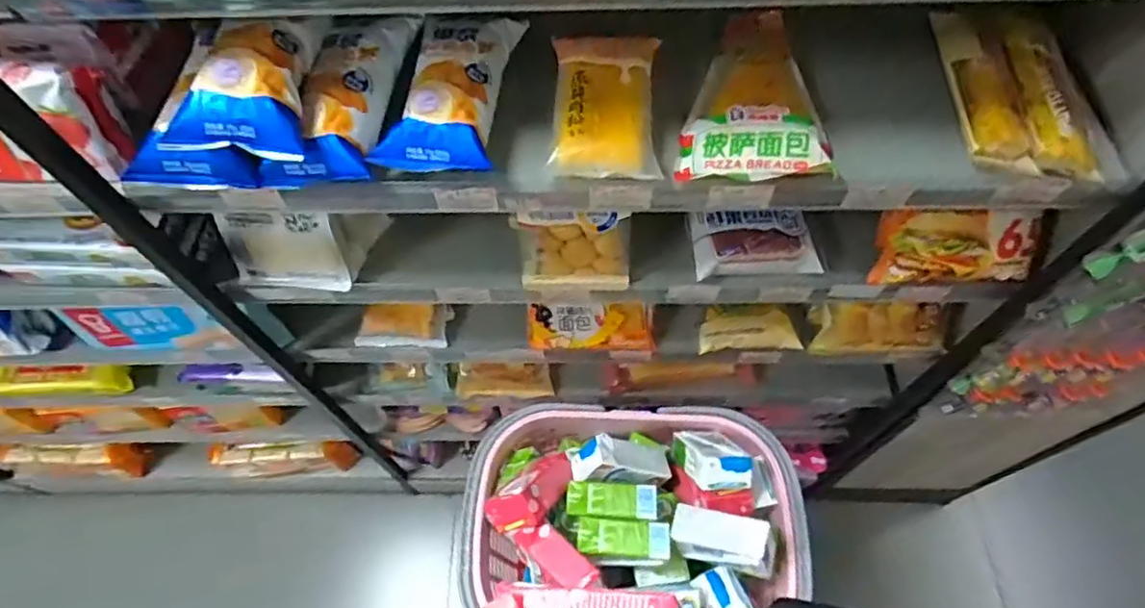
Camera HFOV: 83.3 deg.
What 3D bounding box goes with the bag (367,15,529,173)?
[{"bbox_3d":[-0.111,-0.204,0.589,0.097,0.036,0.181,4,62,5],"label":"bag"}]

